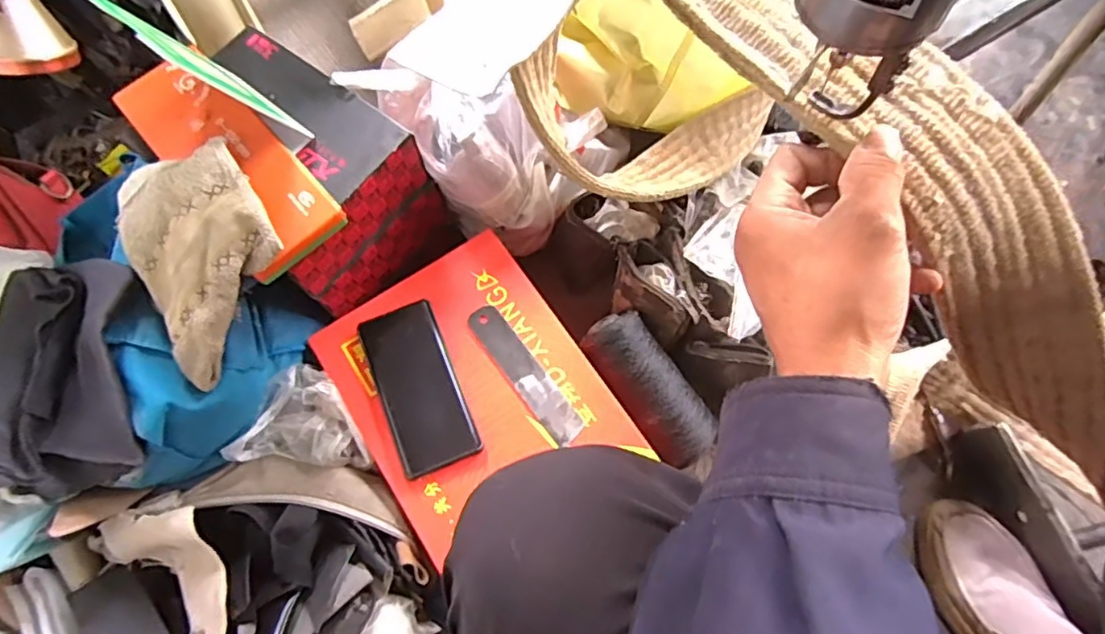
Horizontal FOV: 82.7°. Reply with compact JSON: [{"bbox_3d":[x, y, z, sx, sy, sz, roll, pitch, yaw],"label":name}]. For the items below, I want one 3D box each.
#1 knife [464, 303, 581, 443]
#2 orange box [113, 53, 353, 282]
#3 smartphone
[{"bbox_3d":[-0.027,0.054,0.616,0.035,0.006,0.159,-37,73,-10],"label":"knife"},{"bbox_3d":[-0.284,-0.141,0.554,0.088,0.029,0.234,-41,73,-12],"label":"orange box"},{"bbox_3d":[-0.130,0.067,0.613,0.079,0.008,0.164,-22,71,-6],"label":"smartphone"}]

